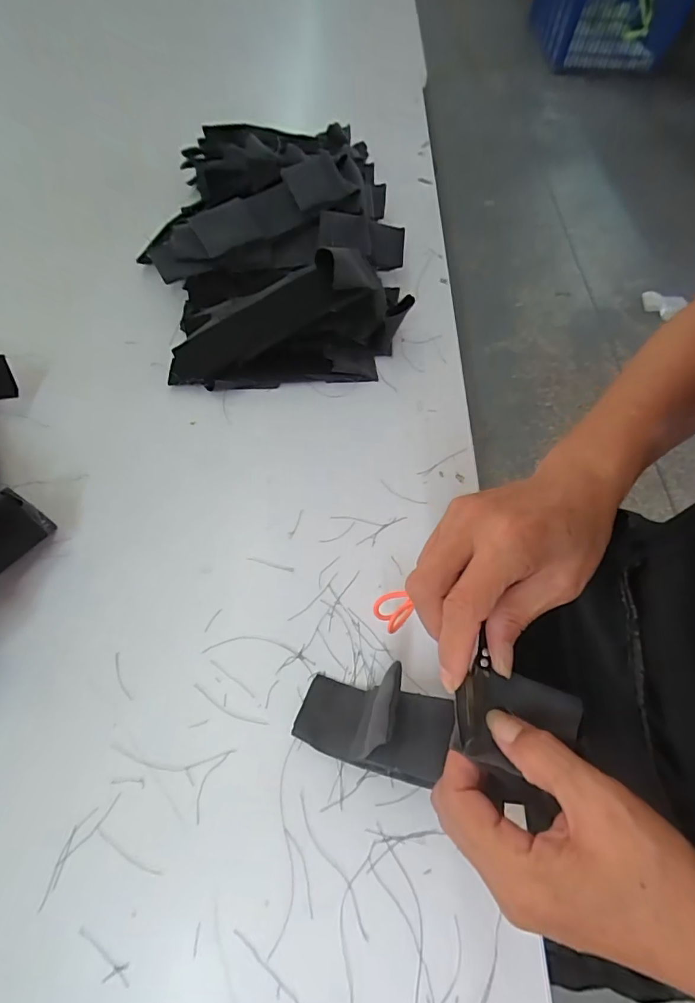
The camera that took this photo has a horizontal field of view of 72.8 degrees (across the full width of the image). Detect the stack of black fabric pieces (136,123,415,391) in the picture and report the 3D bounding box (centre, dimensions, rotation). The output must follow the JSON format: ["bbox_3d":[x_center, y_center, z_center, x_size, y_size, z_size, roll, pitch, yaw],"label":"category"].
[{"bbox_3d":[-0.073,-0.306,0.506,0.243,0.109,0.395,-5,60,-4],"label":"stack of black fabric pieces"}]

